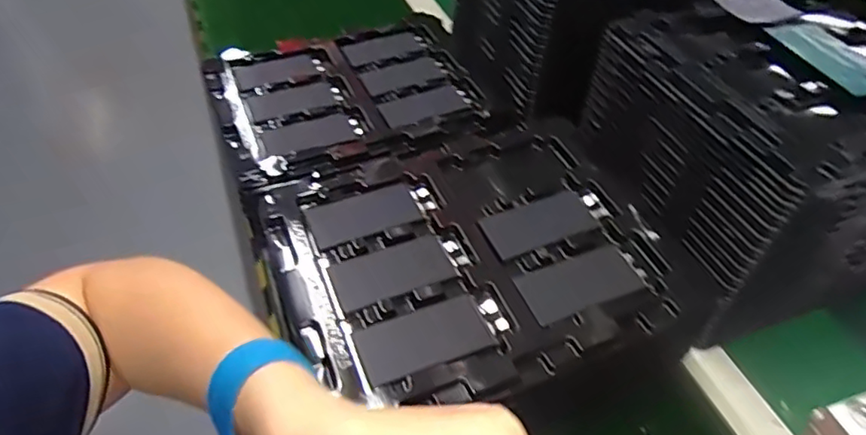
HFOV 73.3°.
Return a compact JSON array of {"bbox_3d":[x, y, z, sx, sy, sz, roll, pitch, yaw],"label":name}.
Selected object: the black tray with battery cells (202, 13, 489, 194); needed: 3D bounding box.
[{"bbox_3d":[-0.089,-0.137,0.611,0.261,0.023,0.219,-19,50,-18],"label":"black tray with battery cells"}]

